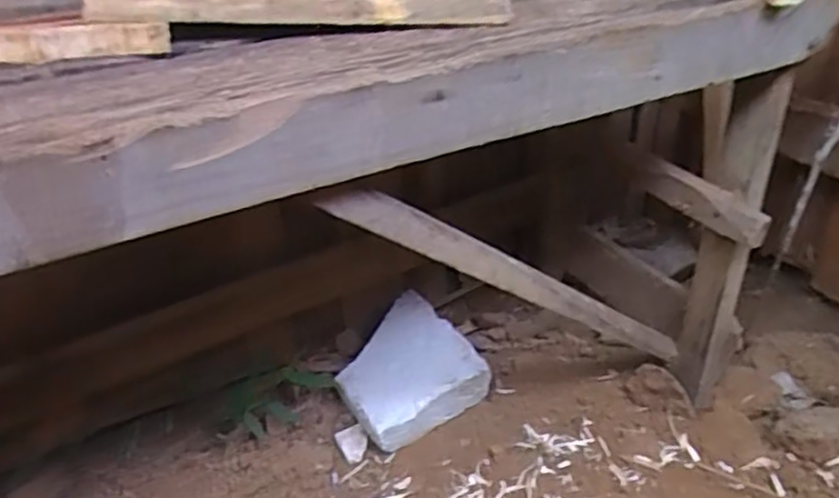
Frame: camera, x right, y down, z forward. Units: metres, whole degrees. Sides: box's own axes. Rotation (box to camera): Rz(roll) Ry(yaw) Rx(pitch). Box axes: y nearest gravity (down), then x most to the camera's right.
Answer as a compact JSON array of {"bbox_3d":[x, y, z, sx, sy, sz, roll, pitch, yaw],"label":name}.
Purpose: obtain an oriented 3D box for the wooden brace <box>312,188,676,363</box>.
[{"bbox_3d":[0.147,0.050,0.806,0.700,0.039,0.026,24,10,-45],"label":"wooden brace"}]

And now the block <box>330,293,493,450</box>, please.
[{"bbox_3d":[-0.029,0.187,1.081,0.196,0.074,0.203,-21,38,-25],"label":"block"}]

